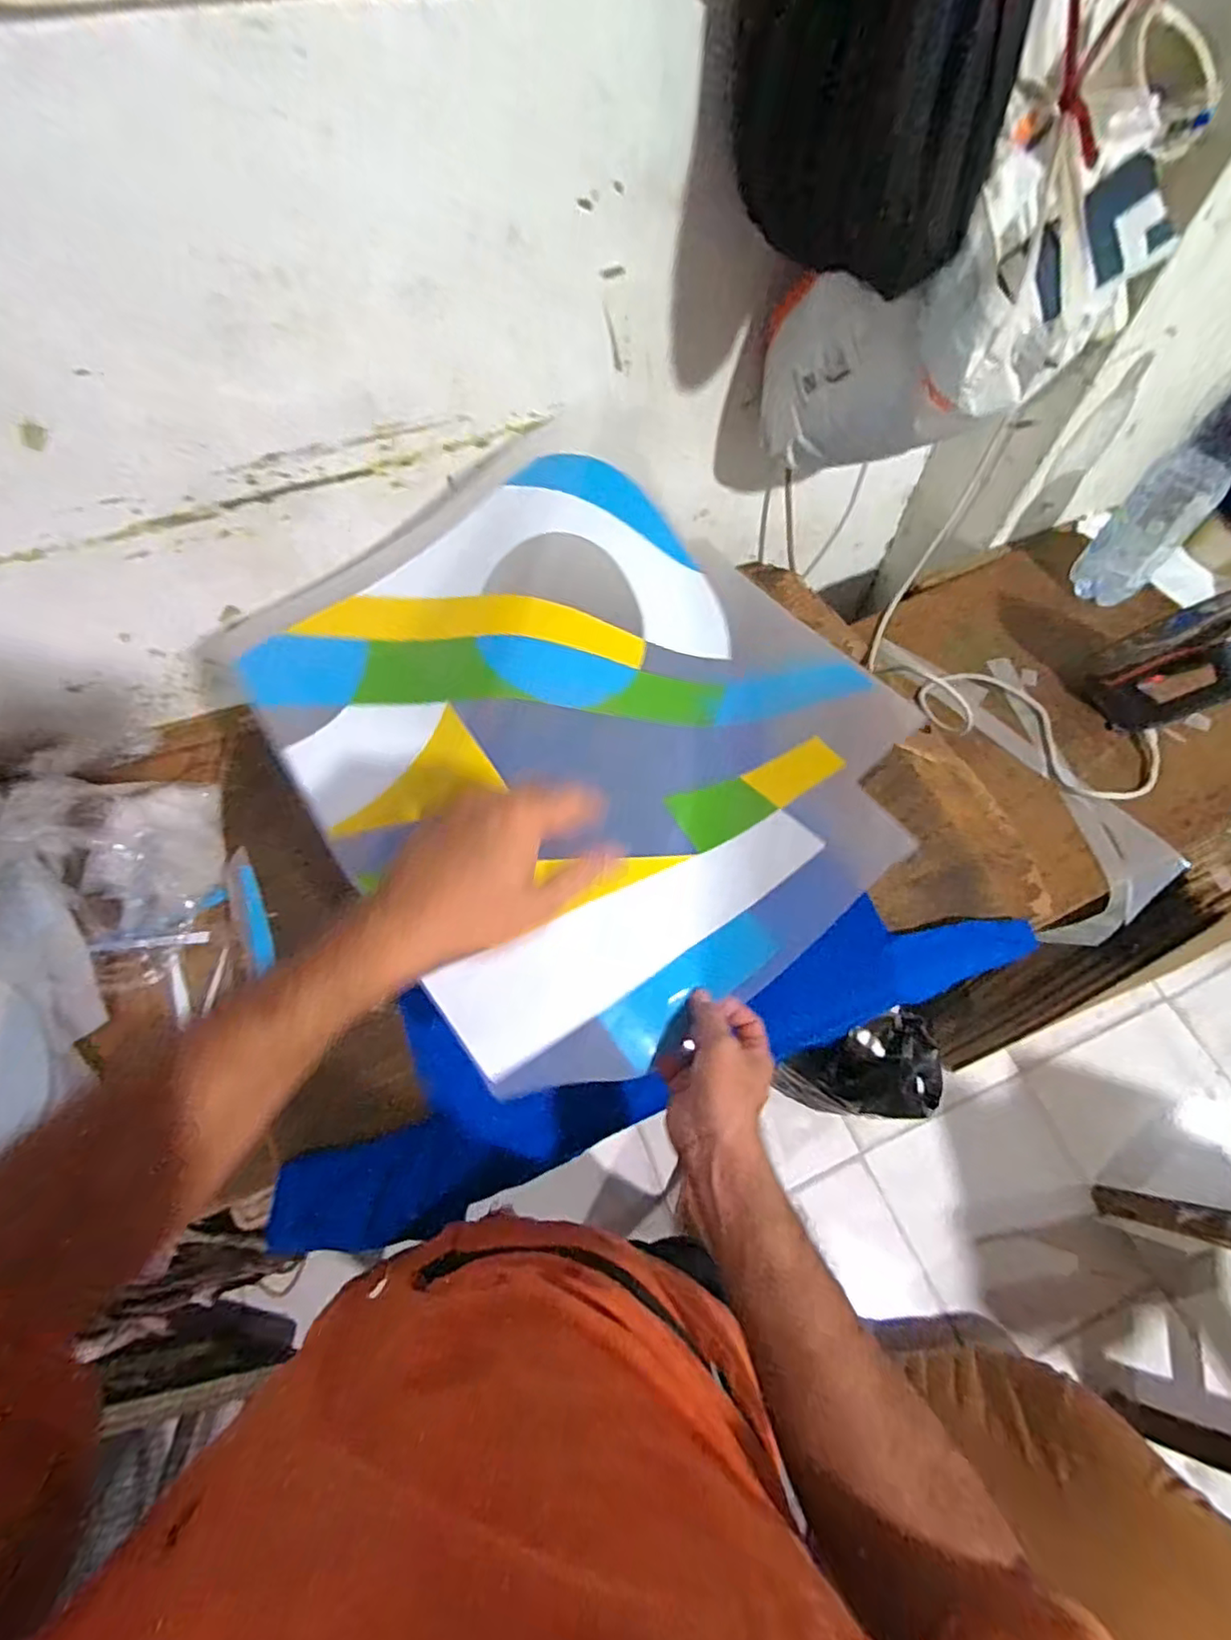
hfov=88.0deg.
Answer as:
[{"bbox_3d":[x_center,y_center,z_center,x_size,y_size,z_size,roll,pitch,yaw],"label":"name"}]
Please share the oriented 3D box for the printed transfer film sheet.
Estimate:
[{"bbox_3d":[-0.042,-0.084,0.584,0.437,0.163,0.543,-33,68,-15],"label":"printed transfer film sheet"}]

